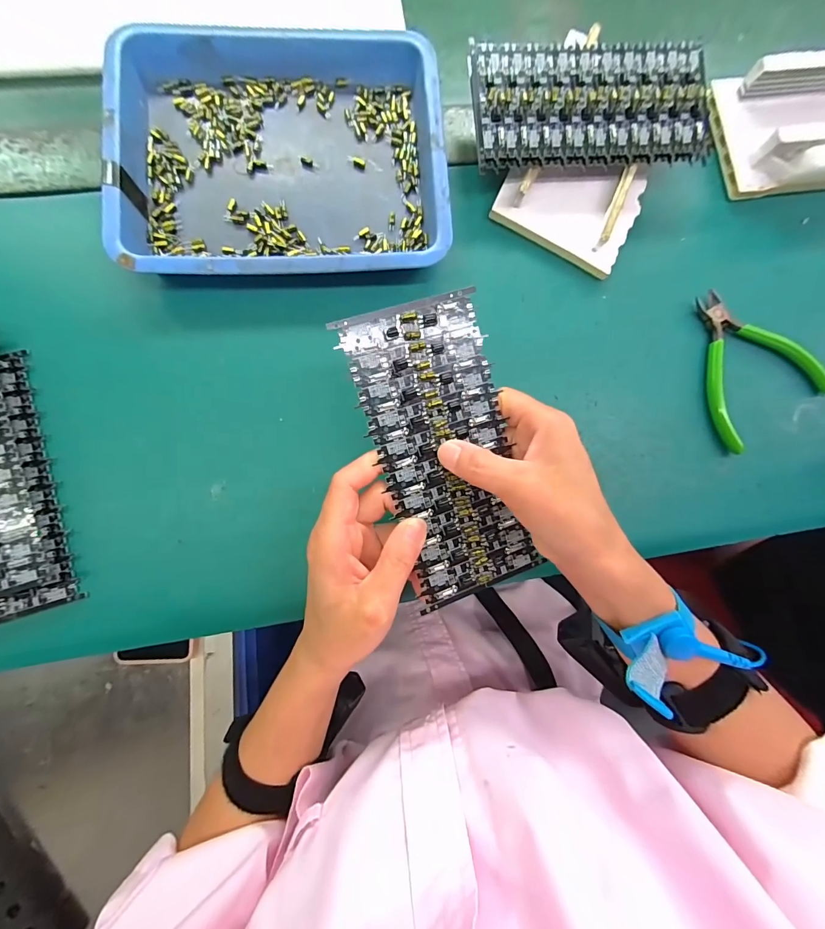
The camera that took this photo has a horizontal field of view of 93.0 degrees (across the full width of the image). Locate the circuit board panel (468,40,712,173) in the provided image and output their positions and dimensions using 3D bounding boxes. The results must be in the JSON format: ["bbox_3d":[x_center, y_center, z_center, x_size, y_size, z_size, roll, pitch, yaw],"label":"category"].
[{"bbox_3d":[0.123,-0.250,0.269,0.163,0.008,0.080,-7,92,-4],"label":"circuit board panel"}]

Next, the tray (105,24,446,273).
[{"bbox_3d":[-0.087,-0.209,0.270,0.213,0.031,0.174,-6,83,-5],"label":"tray"}]

